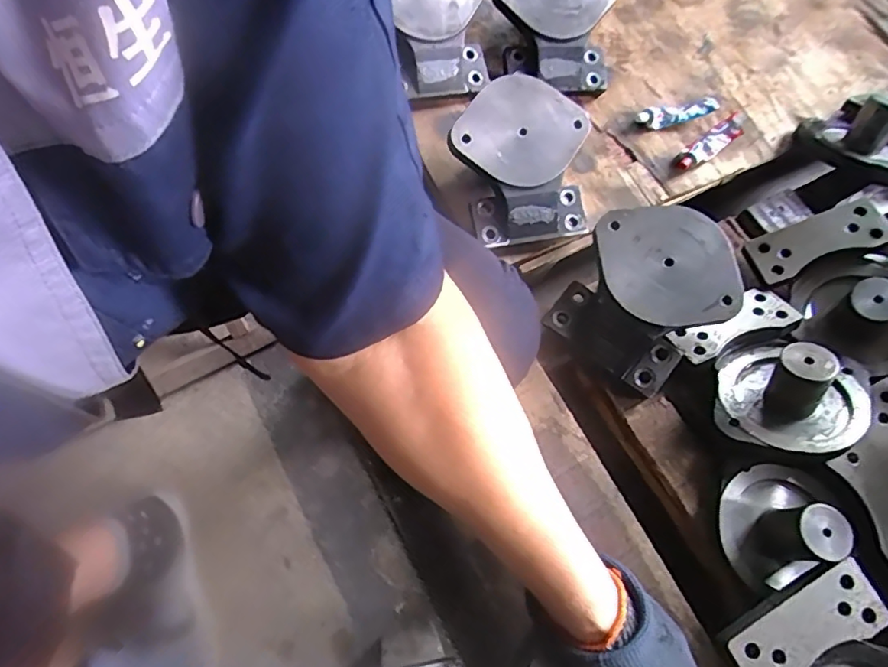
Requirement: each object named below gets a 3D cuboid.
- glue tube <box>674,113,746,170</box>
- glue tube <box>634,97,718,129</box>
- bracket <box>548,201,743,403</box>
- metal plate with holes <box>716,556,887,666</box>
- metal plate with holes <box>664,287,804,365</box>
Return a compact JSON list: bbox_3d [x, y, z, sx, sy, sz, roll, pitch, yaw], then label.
[{"bbox_3d":[0.366,-0.263,0.754,0.107,0.024,0.033,-35,74,10],"label":"glue tube"},{"bbox_3d":[0.326,-0.309,0.771,0.106,0.024,0.027,-6,69,16],"label":"glue tube"},{"bbox_3d":[0.217,-0.046,0.593,0.153,0.038,0.182,37,102,14],"label":"bracket"},{"bbox_3d":[0.315,0.257,0.478,0.138,0.015,0.065,-29,74,-7],"label":"metal plate with holes"},{"bbox_3d":[0.321,-0.006,0.616,0.125,0.013,0.056,-28,53,-1],"label":"metal plate with holes"}]

